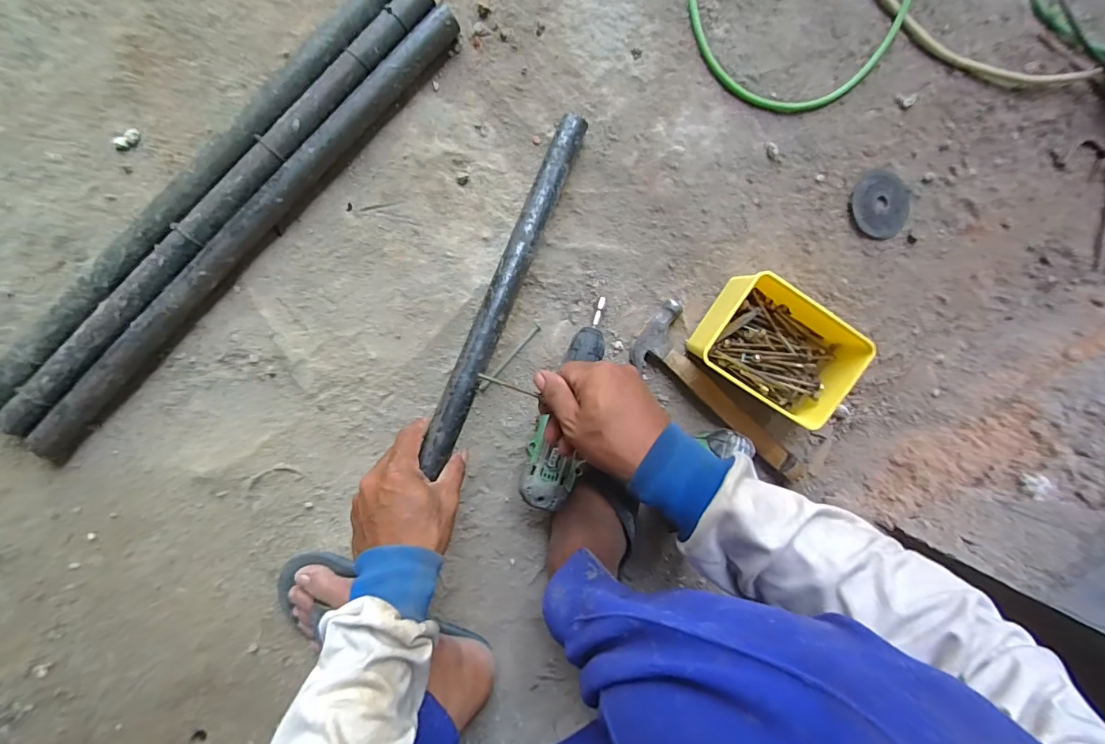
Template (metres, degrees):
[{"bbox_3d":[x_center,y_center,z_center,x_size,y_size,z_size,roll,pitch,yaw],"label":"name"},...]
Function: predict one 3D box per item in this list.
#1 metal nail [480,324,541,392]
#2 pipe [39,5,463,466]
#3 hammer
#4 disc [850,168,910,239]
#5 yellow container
[{"bbox_3d":[-0.048,-0.015,0.538,0.008,0.005,0.098,43,90,-7],"label":"metal nail"},{"bbox_3d":[-0.305,-0.143,0.477,0.028,0.035,0.584,43,90,-7],"label":"pipe"},{"bbox_3d":[0.199,0.028,0.546,0.245,0.026,0.079,41,90,-7],"label":"hammer"},{"bbox_3d":[0.383,-0.195,0.550,0.066,0.007,0.077,-16,96,-3],"label":"disc"},{"bbox_3d":[0.243,-0.026,0.517,0.160,0.074,0.107,32,91,-7],"label":"yellow container"}]

